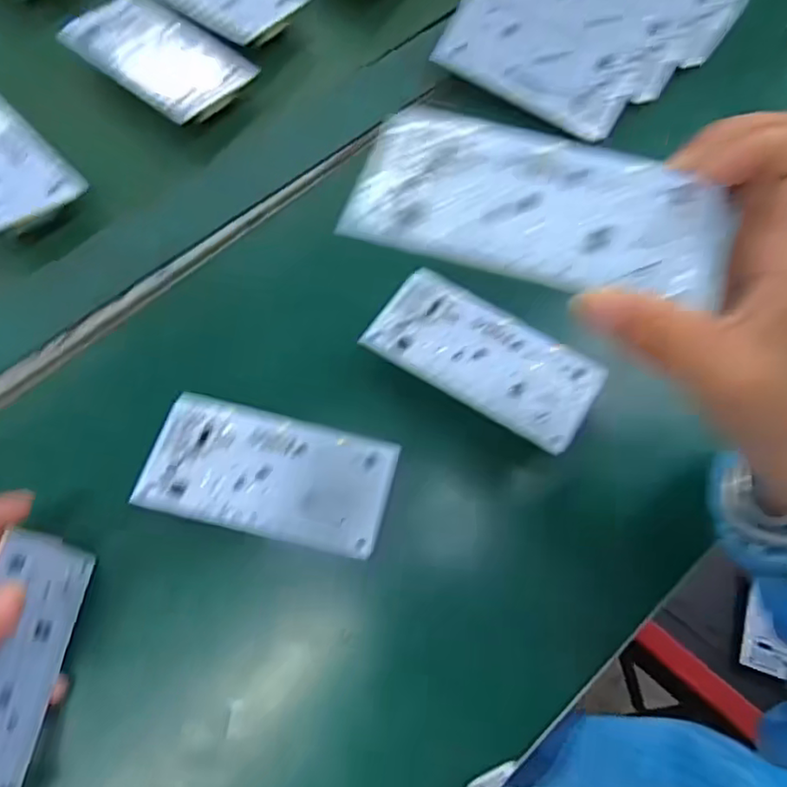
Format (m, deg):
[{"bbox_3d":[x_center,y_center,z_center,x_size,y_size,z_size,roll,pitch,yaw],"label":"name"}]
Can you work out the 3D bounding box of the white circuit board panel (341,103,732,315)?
[{"bbox_3d":[0.049,-0.066,0.212,0.120,0.004,0.061,15,69,9],"label":"white circuit board panel"}]

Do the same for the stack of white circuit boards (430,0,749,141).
[{"bbox_3d":[0.130,-0.241,0.404,0.130,0.017,0.171,39,75,12],"label":"stack of white circuit boards"}]

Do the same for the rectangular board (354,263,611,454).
[{"bbox_3d":[0.048,-0.020,0.324,0.116,0.008,0.057,31,73,9],"label":"rectangular board"}]

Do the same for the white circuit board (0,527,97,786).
[{"bbox_3d":[-0.157,0.119,0.249,0.004,0.053,0.120,-1,61,16],"label":"white circuit board"}]

